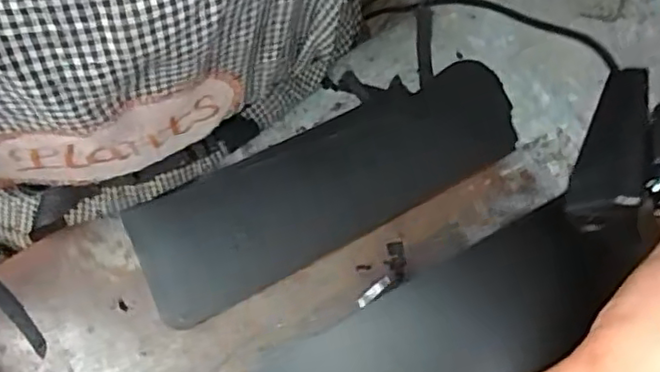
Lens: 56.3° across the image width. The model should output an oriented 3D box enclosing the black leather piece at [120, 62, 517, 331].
[{"bbox_3d":[-0.001,-0.002,0.419,0.266,0.009,0.082,-27,79,-7],"label":"black leather piece"}]

